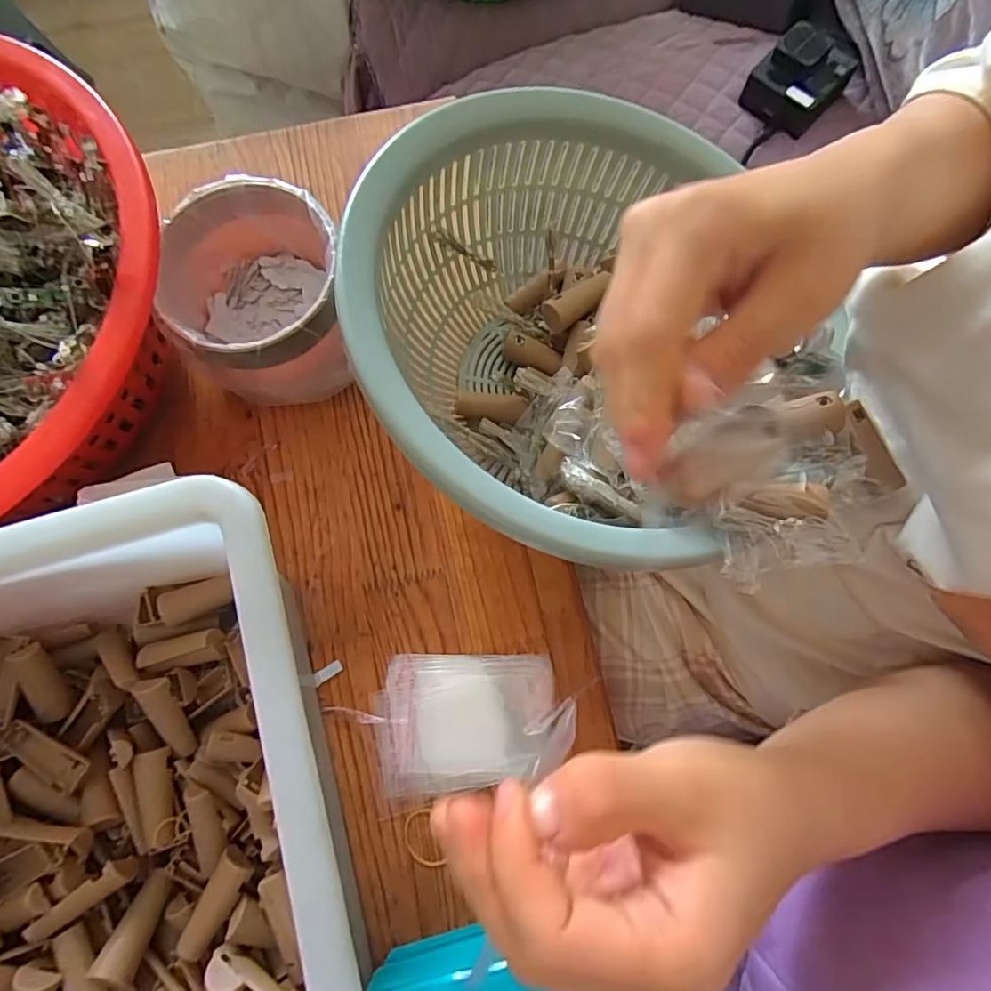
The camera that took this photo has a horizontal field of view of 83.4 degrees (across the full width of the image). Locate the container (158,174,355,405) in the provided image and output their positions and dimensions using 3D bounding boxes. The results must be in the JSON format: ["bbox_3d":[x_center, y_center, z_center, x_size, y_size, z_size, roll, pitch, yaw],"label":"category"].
[{"bbox_3d":[-0.151,-0.131,0.366,0.110,0.072,0.117,0,75,1],"label":"container"}]

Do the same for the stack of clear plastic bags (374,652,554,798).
[{"bbox_3d":[-0.019,0.140,0.344,0.107,0.005,0.079,-3,75,1],"label":"stack of clear plastic bags"}]

